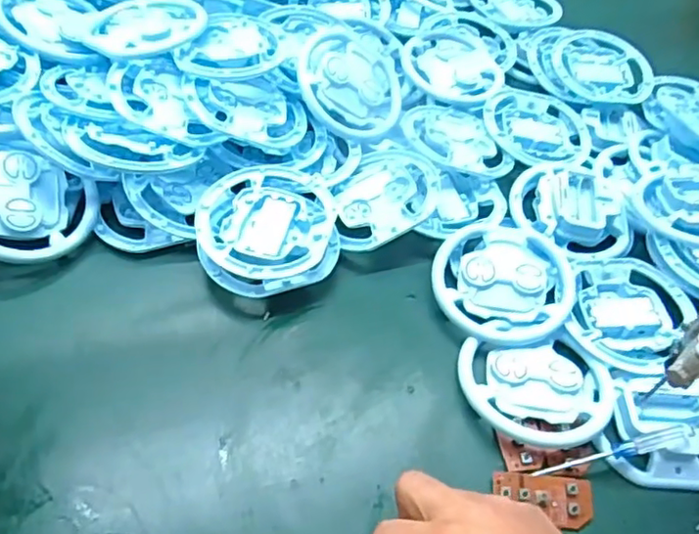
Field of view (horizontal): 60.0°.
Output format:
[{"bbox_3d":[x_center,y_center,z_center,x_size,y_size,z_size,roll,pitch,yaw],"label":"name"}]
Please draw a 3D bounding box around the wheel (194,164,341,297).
[{"bbox_3d":[-0.062,-0.032,0.464,0.104,0.020,0.106,3,53,-4],"label":"wheel"}]

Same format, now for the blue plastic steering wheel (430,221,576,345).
[{"bbox_3d":[0.116,0.007,0.462,0.102,0.017,0.102,3,53,-4],"label":"blue plastic steering wheel"}]

